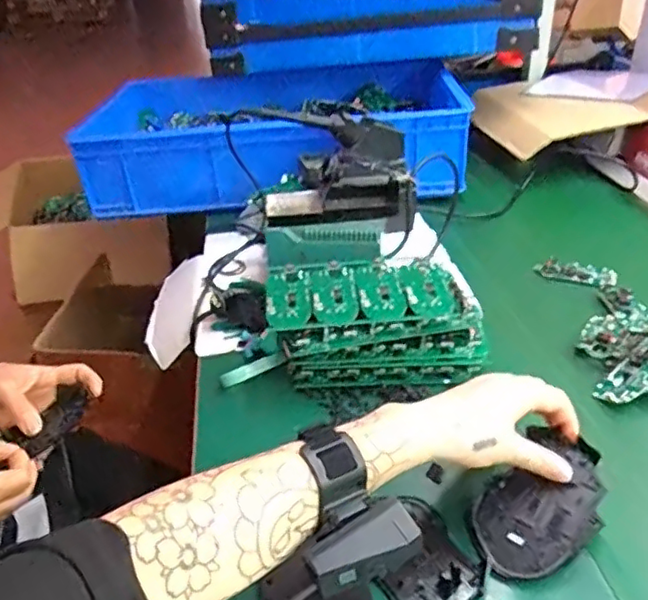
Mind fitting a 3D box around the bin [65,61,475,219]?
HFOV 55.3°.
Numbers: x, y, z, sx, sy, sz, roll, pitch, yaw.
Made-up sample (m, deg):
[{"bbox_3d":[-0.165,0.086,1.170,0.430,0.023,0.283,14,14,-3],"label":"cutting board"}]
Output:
[{"bbox_3d":[-0.078,-0.296,1.117,0.633,0.160,0.407,0,32,4],"label":"bin"}]

